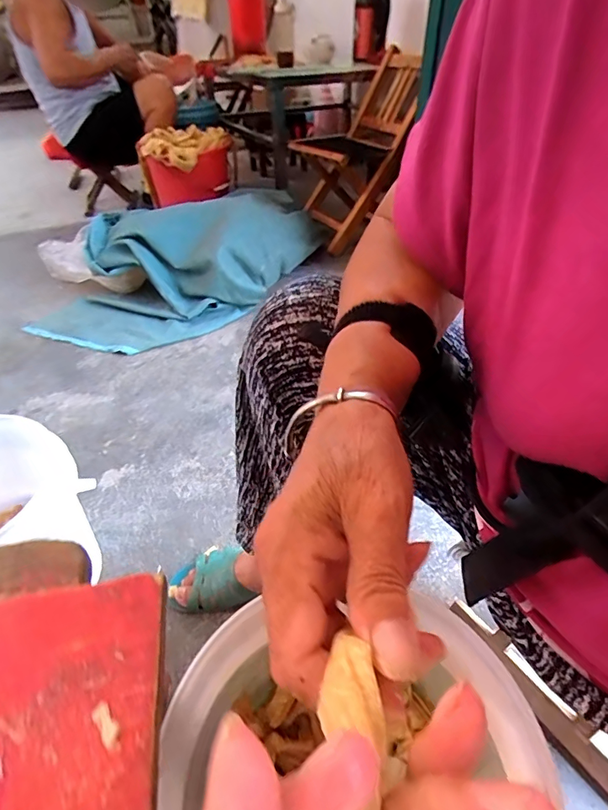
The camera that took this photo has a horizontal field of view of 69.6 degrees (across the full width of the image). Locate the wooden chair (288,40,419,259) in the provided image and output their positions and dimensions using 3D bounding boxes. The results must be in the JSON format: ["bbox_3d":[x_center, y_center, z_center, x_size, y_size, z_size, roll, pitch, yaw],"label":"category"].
[{"bbox_3d":[0.186,-0.933,1.588,0.455,0.505,0.393,-24,46,-24],"label":"wooden chair"}]

